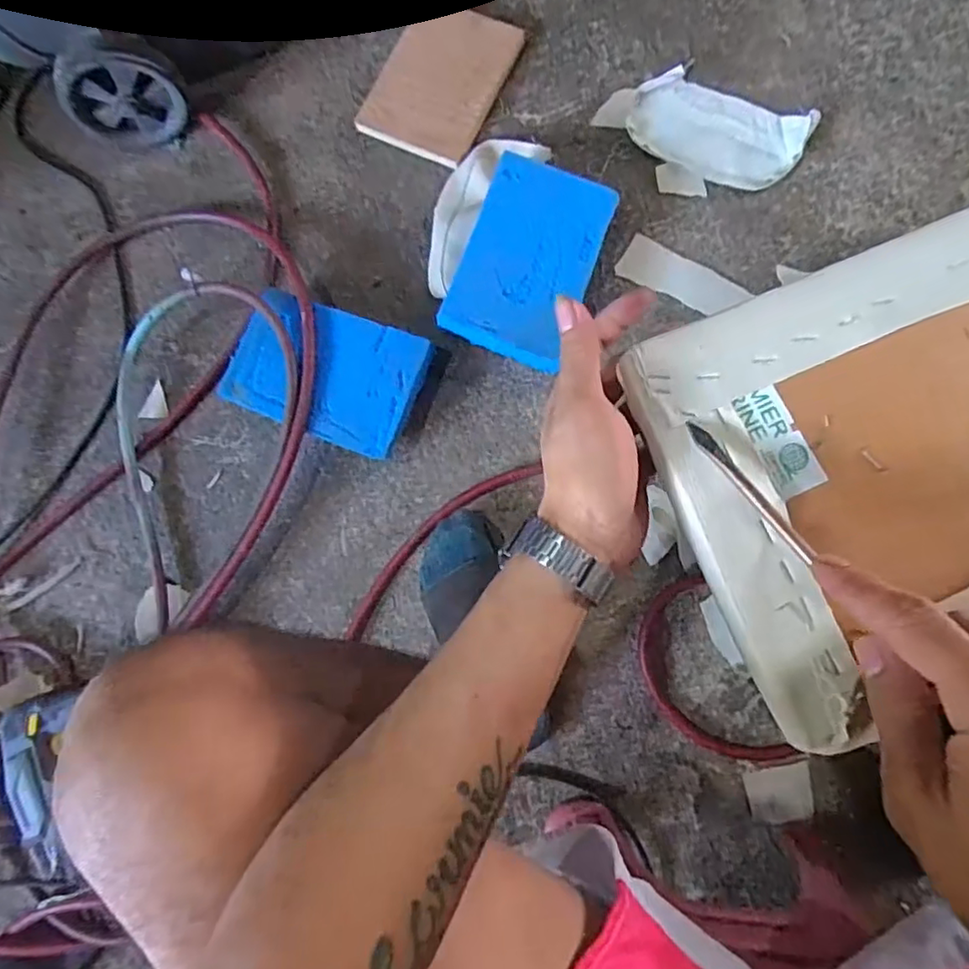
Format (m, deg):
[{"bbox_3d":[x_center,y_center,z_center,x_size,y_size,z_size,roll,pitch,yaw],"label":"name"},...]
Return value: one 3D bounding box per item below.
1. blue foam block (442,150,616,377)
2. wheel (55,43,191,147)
[{"bbox_3d":[0.050,-0.248,0.673,0.137,0.020,0.215,20,83,8],"label":"blue foam block"},{"bbox_3d":[-0.428,-0.457,0.722,0.131,0.111,0.044,-5,81,4],"label":"wheel"}]

